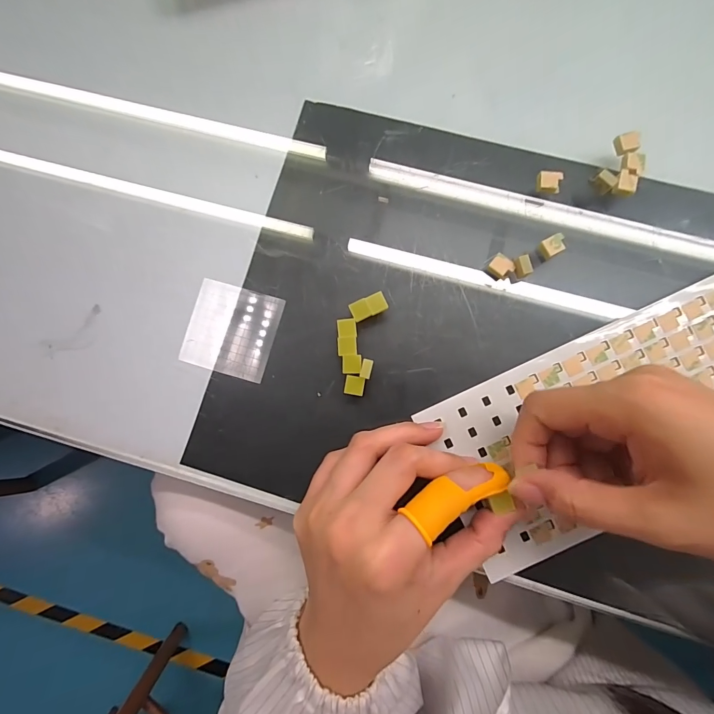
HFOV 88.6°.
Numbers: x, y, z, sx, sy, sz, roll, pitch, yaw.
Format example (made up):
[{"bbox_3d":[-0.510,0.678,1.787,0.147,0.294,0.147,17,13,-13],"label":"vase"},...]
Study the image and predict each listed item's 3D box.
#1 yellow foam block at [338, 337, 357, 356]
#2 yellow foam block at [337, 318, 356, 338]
[{"bbox_3d":[-0.005,-0.006,0.207,0.010,0.004,0.010,-5,84,2],"label":"yellow foam block"},{"bbox_3d":[-0.006,-0.016,0.208,0.010,0.004,0.011,-8,84,2],"label":"yellow foam block"}]

